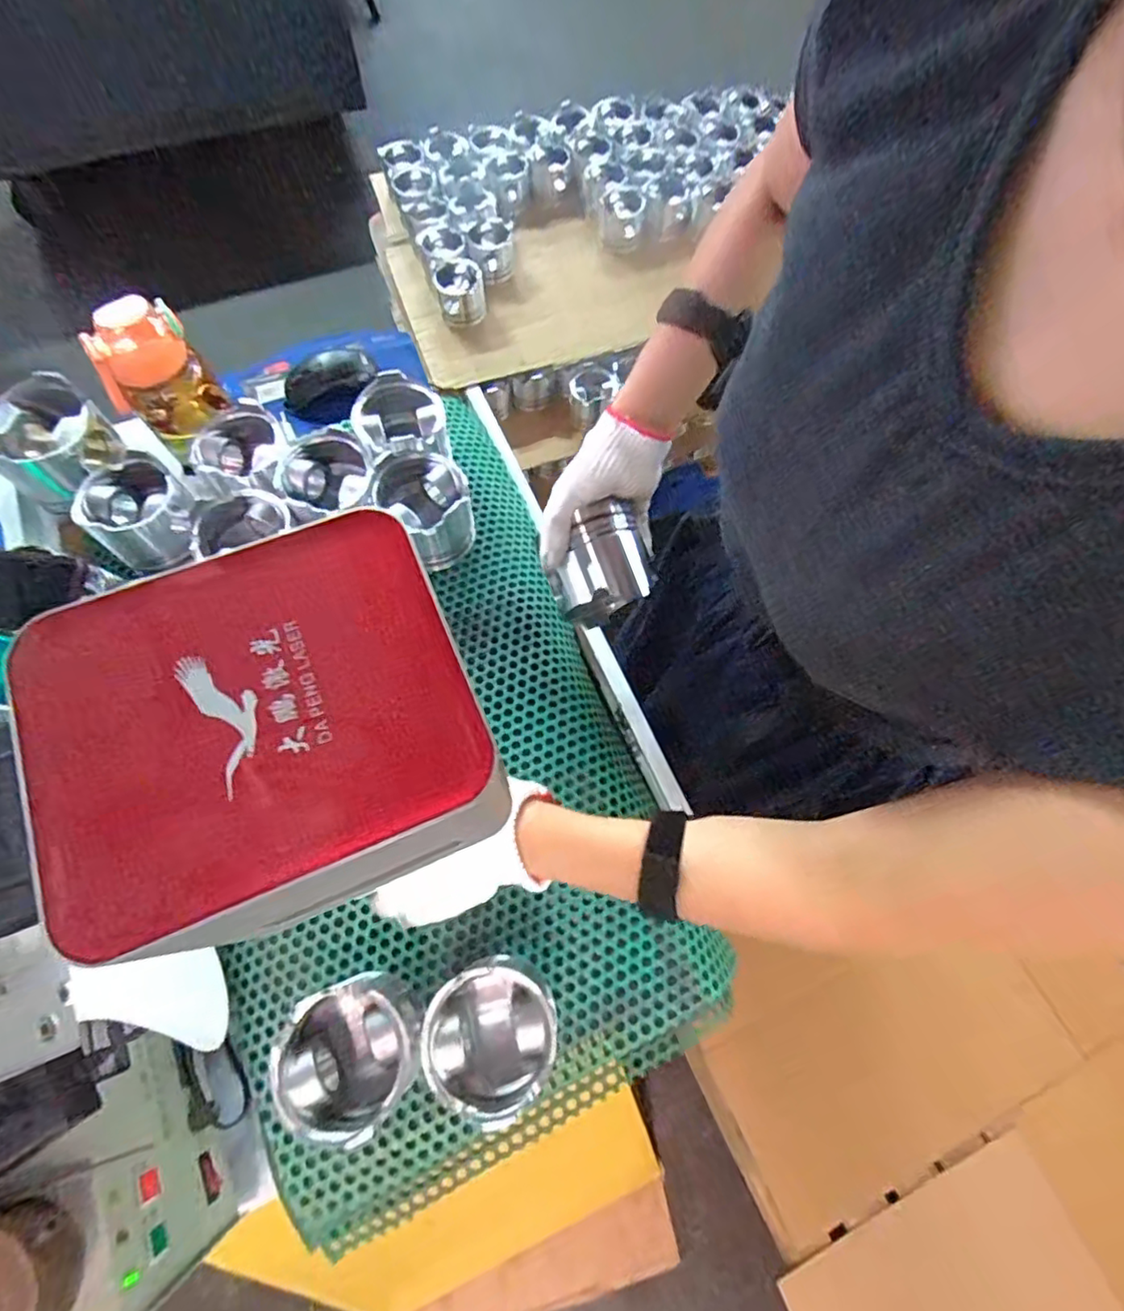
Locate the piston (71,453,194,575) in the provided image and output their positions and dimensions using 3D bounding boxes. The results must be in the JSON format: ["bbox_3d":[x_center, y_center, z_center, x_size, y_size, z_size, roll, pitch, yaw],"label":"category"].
[{"bbox_3d":[-0.416,-0.142,0.608,0.089,0.068,0.089,-34,74,-13],"label":"piston"}]

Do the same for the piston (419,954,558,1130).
[{"bbox_3d":[-0.053,0.277,0.454,0.088,0.077,0.088,0,70,-1],"label":"piston"}]

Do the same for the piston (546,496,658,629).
[{"bbox_3d":[0.031,-0.071,0.548,0.084,0.095,0.076,-19,71,-9],"label":"piston"}]

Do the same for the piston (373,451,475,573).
[{"bbox_3d":[-0.129,-0.149,0.619,0.078,0.076,0.086,-35,75,-13],"label":"piston"}]

